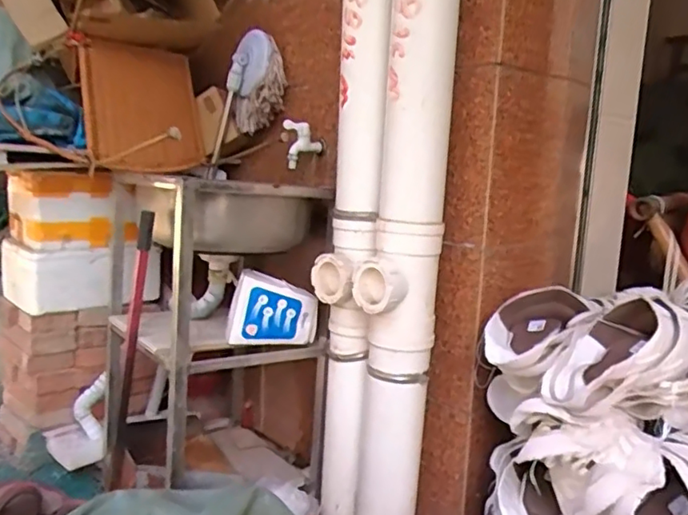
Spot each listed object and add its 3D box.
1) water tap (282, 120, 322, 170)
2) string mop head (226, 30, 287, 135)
[{"bbox_3d":[-0.093,-0.253,1.328,0.040,0.100,0.085,11,13,40],"label":"water tap"},{"bbox_3d":[-0.215,-0.430,1.444,0.071,0.226,0.147,-7,14,-43],"label":"string mop head"}]

